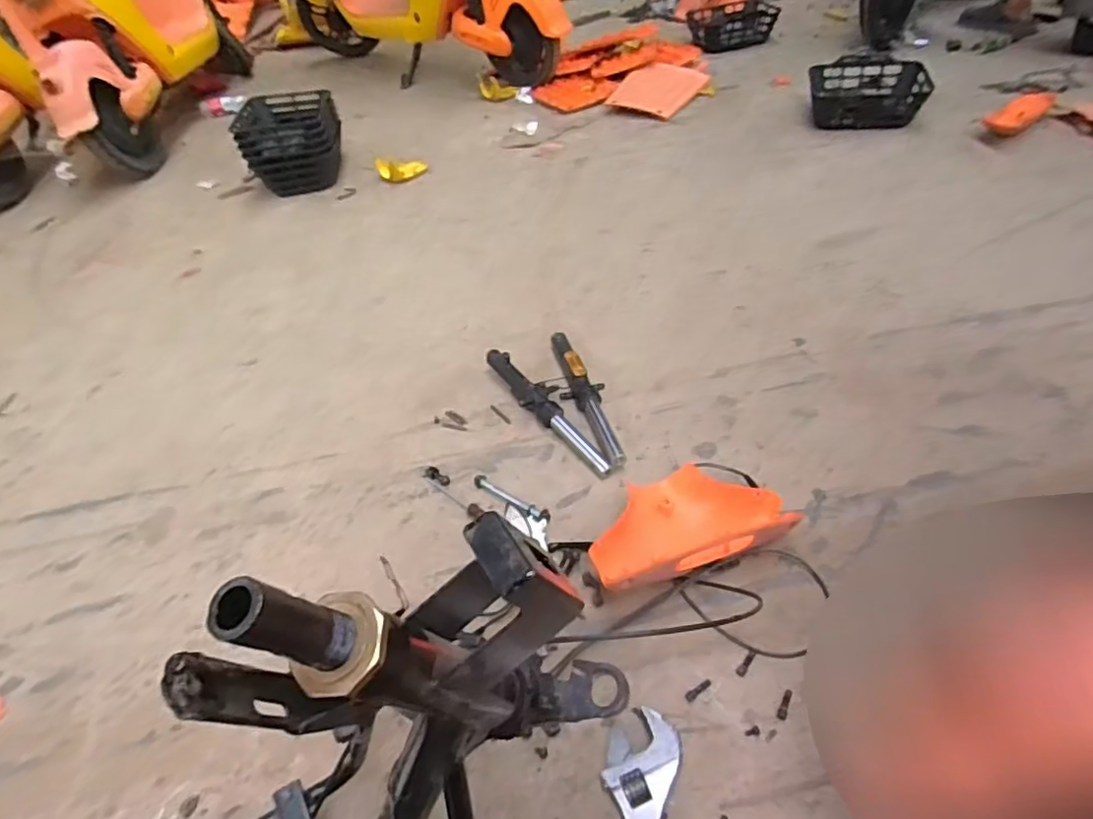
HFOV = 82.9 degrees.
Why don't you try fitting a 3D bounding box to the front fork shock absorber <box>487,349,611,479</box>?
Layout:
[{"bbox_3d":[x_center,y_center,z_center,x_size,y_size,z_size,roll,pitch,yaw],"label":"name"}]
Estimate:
[{"bbox_3d":[0.007,-0.006,1.112,0.067,0.052,0.353,-32,51,-22],"label":"front fork shock absorber"}]

